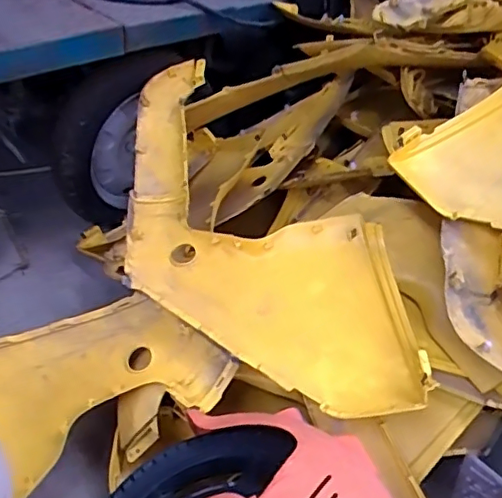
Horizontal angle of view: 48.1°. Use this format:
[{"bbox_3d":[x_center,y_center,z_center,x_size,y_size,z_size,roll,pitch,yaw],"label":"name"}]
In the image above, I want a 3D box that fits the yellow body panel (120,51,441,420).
[{"bbox_3d":[0.004,-0.063,1.027,0.435,0.172,0.783,1,38,-8],"label":"yellow body panel"}]

